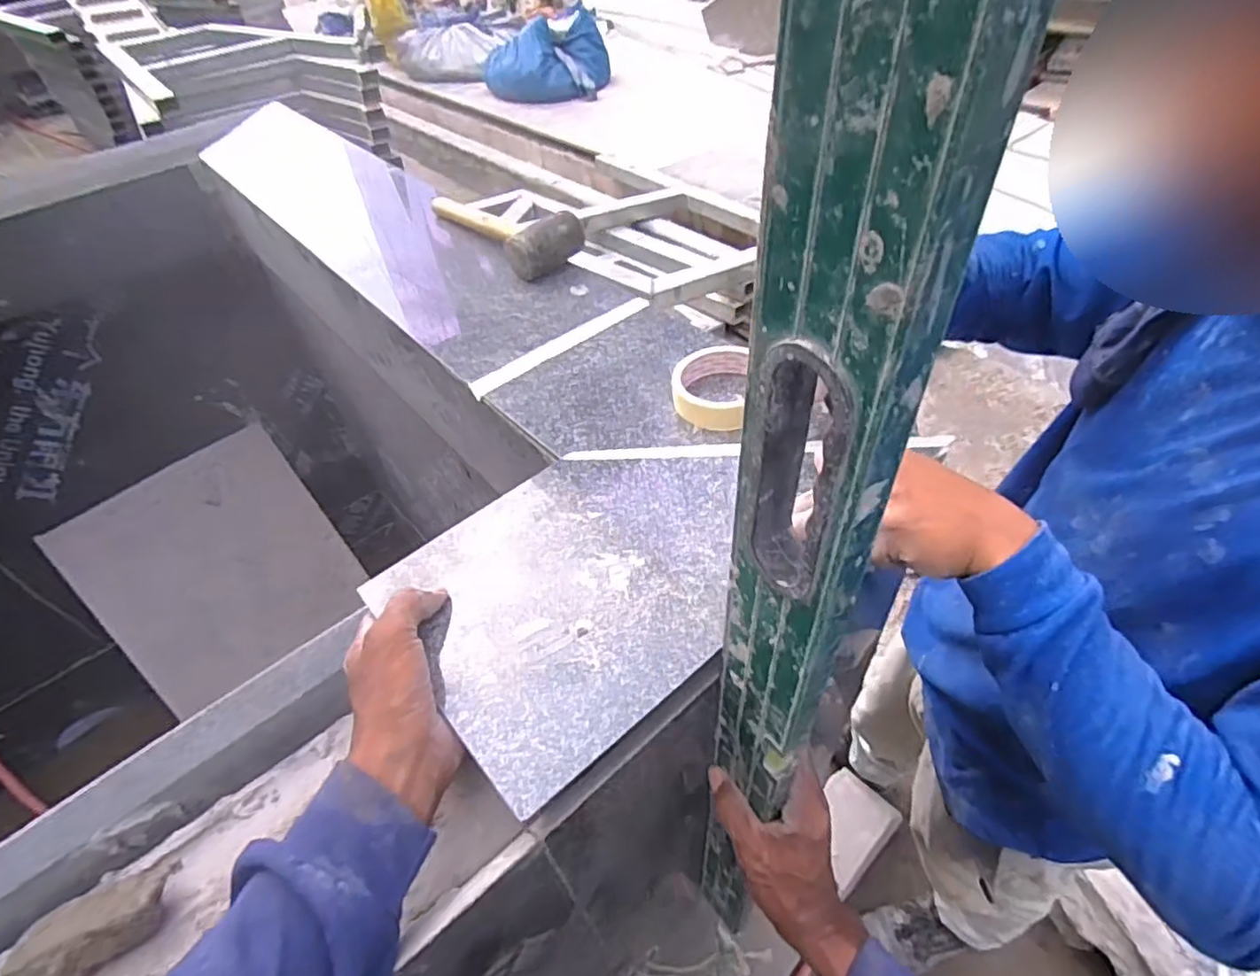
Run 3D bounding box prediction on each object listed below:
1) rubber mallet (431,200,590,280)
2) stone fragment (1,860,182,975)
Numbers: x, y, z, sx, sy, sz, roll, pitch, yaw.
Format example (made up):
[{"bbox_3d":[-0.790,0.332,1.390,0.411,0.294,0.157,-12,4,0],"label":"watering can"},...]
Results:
[{"bbox_3d":[-0.163,-0.336,0.809,0.087,0.053,0.251,-32,51,-23],"label":"rubber mallet"},{"bbox_3d":[-0.299,0.245,0.360,0.075,0.033,0.041,-28,49,-20],"label":"stone fragment"}]

